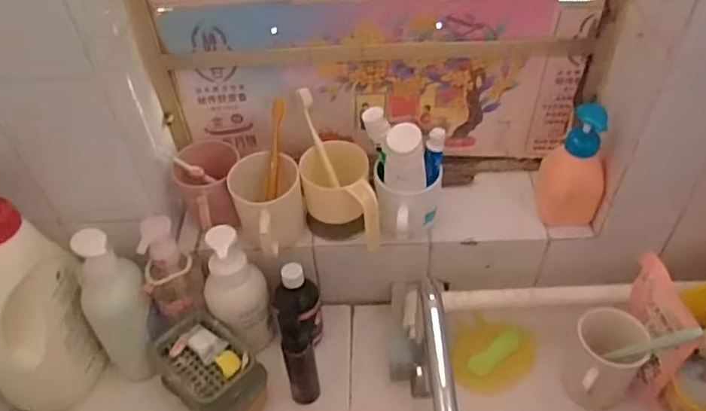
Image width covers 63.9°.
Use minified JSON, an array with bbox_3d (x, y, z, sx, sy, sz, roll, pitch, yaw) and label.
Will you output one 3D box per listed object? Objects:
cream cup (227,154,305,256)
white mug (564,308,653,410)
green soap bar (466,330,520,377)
[{"bbox_3d":[-0.100,0.008,0.676,0.080,0.094,0.105,-9,47,-5],"label":"cream cup"},{"bbox_3d":[0.292,0.185,0.656,0.067,0.109,0.084,5,48,8],"label":"white mug"},{"bbox_3d":[0.182,0.188,0.723,0.084,0.013,0.024,-30,52,-23],"label":"green soap bar"}]

